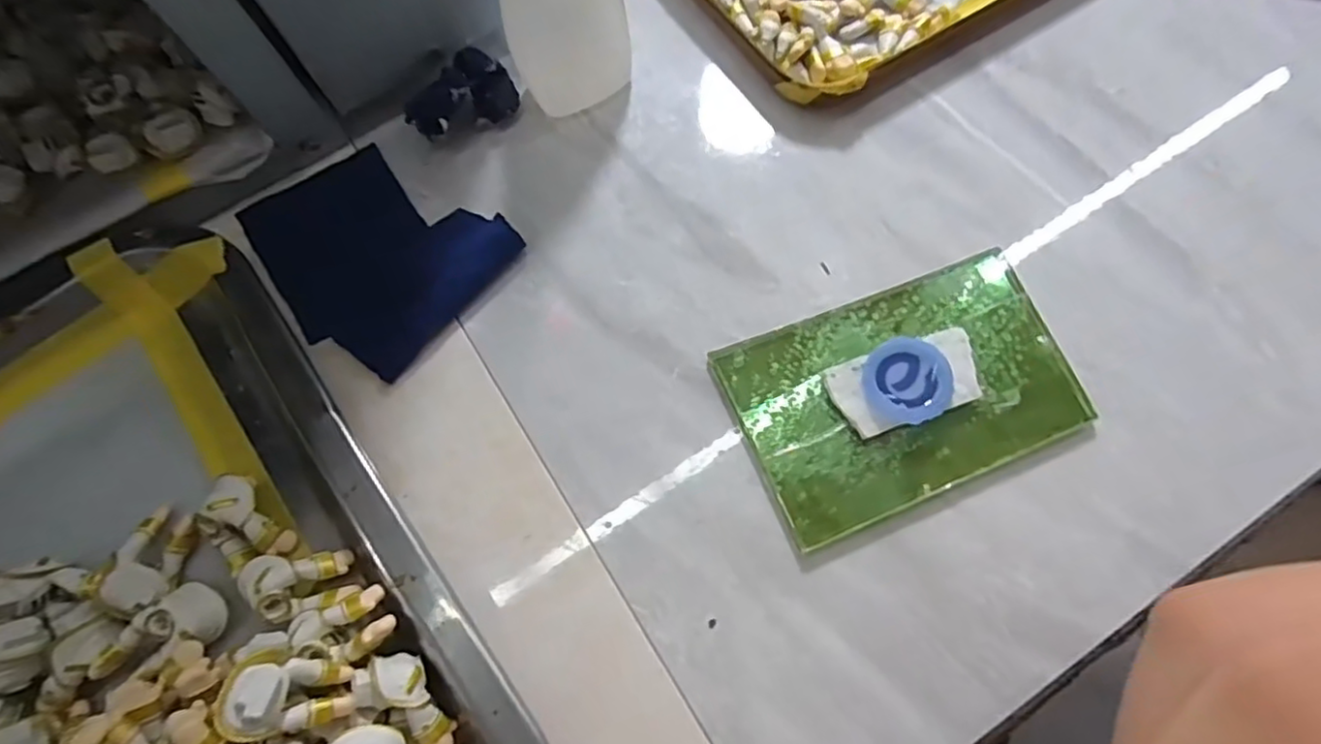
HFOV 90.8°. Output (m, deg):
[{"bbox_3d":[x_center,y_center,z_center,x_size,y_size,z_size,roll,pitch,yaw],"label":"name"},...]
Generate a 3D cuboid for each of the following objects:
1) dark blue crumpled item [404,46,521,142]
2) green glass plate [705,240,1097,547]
[{"bbox_3d":[-0.076,-0.104,0.246,0.042,0.026,0.024,-38,73,-9],"label":"dark blue crumpled item"},{"bbox_3d":[0.077,0.004,0.207,0.103,0.009,0.067,-23,71,-4],"label":"green glass plate"}]

